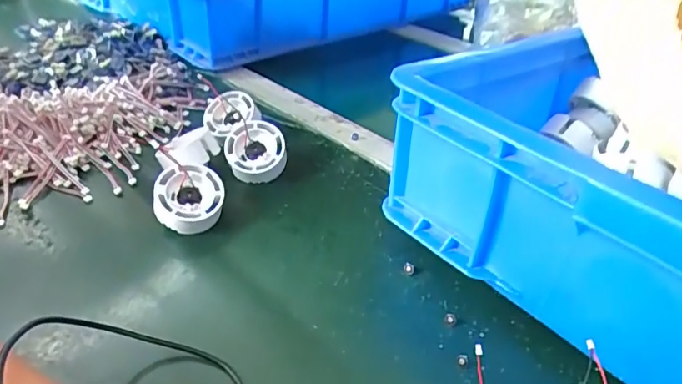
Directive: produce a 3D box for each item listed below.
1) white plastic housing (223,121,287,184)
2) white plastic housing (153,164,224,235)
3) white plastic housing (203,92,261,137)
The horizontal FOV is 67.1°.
[{"bbox_3d":[-0.080,-0.039,0.476,0.055,0.022,0.056,-5,75,-13],"label":"white plastic housing"},{"bbox_3d":[-0.125,0.004,0.423,0.054,0.025,0.053,-3,60,-17],"label":"white plastic housing"},{"bbox_3d":[-0.111,-0.076,0.516,0.055,0.016,0.054,-28,56,1],"label":"white plastic housing"}]

